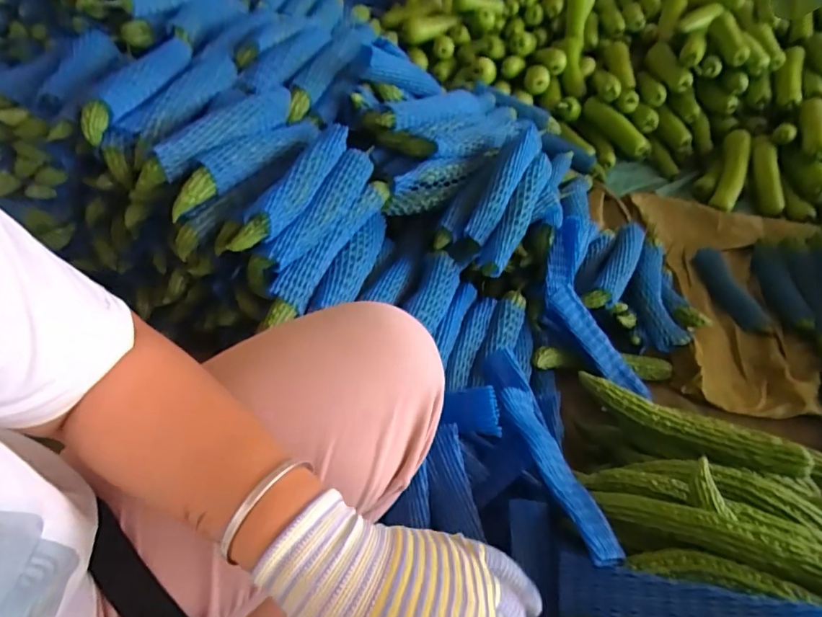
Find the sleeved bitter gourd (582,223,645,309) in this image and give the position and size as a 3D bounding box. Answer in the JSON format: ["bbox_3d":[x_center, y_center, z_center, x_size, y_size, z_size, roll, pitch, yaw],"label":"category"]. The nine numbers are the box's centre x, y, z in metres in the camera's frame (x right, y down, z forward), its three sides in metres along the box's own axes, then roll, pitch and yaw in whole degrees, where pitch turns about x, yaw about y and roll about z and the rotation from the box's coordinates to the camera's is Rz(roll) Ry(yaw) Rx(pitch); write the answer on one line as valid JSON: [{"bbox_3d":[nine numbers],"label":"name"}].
[{"bbox_3d":[0.399,-0.084,0.922,0.058,0.044,0.245,27,50,19],"label":"sleeved bitter gourd"}]

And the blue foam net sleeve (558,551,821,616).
[{"bbox_3d":[0.268,0.294,0.463,0.236,0.020,0.059,0,43,23],"label":"blue foam net sleeve"}]

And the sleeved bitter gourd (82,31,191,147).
[{"bbox_3d":[-0.406,-0.359,0.739,0.058,0.054,0.306,6,46,0],"label":"sleeved bitter gourd"}]

